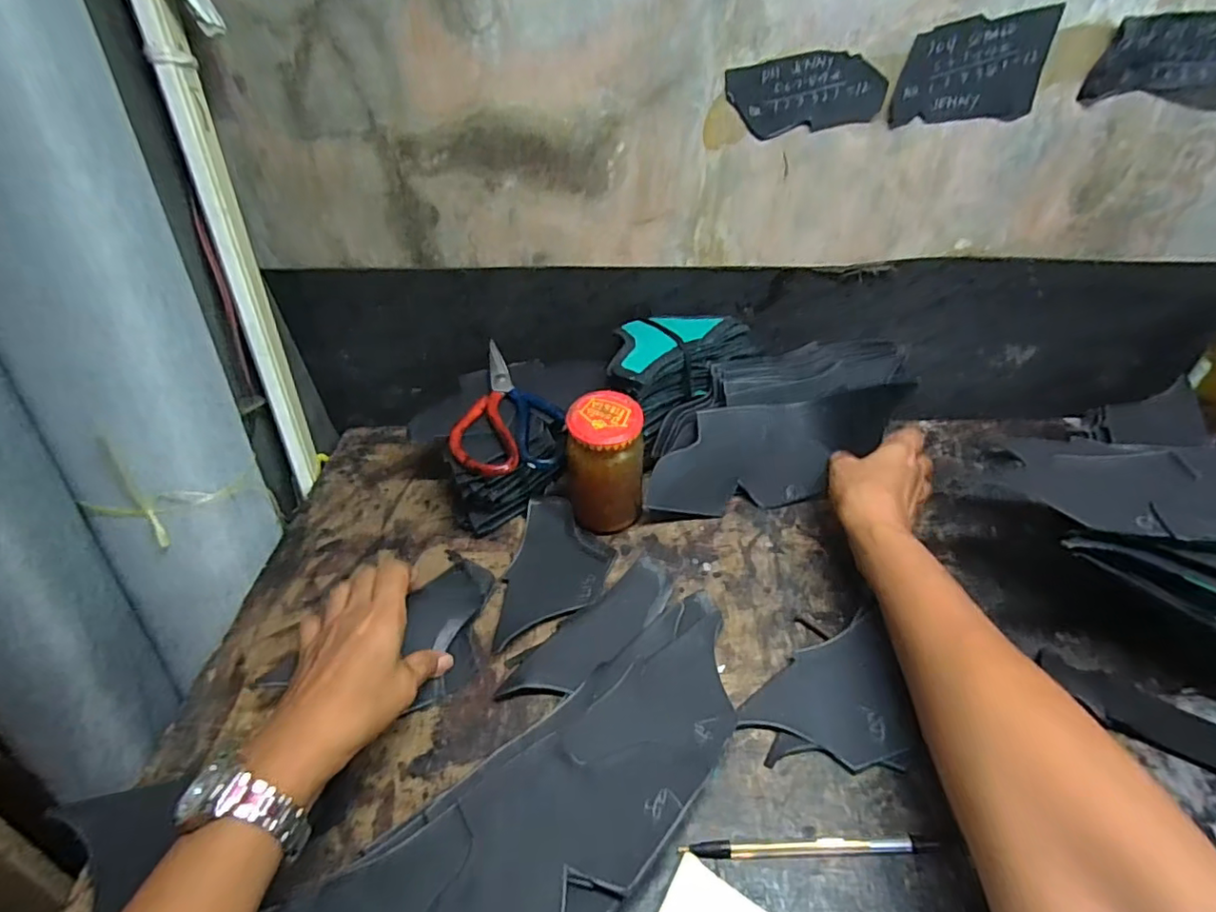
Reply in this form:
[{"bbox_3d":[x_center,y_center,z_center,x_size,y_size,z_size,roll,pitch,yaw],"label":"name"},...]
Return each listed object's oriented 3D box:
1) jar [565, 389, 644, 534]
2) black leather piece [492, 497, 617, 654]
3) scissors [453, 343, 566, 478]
[{"bbox_3d":[-0.001,0.008,0.477,0.060,0.107,0.054,-3,42,0],"label":"jar"},{"bbox_3d":[-0.039,0.090,0.464,0.078,0.006,0.142,5,43,9],"label":"black leather piece"},{"bbox_3d":[-0.088,-0.048,0.525,0.092,0.014,0.170,-5,42,-2],"label":"scissors"}]

